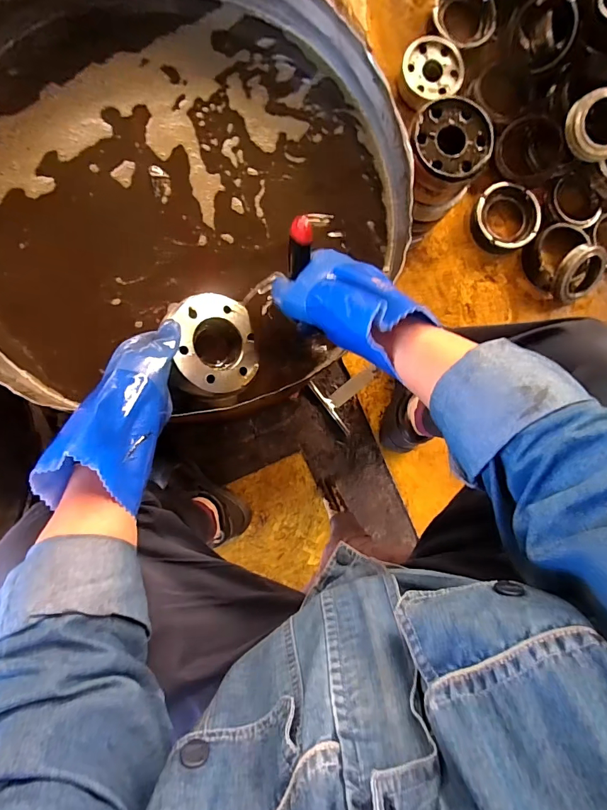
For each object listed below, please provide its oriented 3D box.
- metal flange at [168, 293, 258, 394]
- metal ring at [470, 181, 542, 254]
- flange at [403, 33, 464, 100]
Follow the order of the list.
[{"bbox_3d":[-0.110,-0.073,0.493,0.097,0.028,0.116,-11,94,-32],"label":"metal flange"},{"bbox_3d":[0.398,-0.368,0.795,0.123,0.037,0.124,0,90,-4],"label":"metal ring"},{"bbox_3d":[0.249,-0.642,0.770,0.116,0.023,0.102,12,89,-4],"label":"flange"}]

